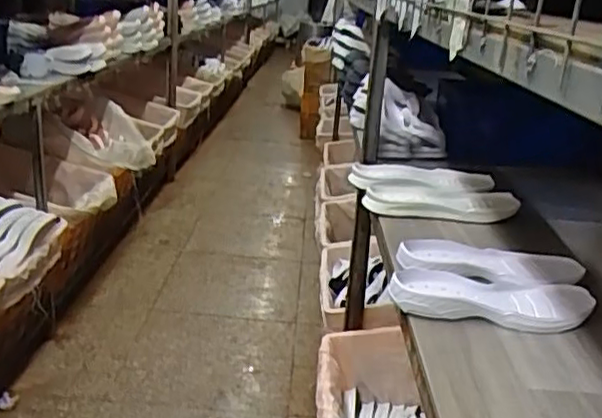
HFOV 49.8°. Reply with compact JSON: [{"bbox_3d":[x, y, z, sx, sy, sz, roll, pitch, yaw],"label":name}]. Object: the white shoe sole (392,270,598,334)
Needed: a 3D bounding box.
[{"bbox_3d":[0.260,0.119,0.898,0.269,0.038,0.112,6,20,4],"label":"white shoe sole"}]

